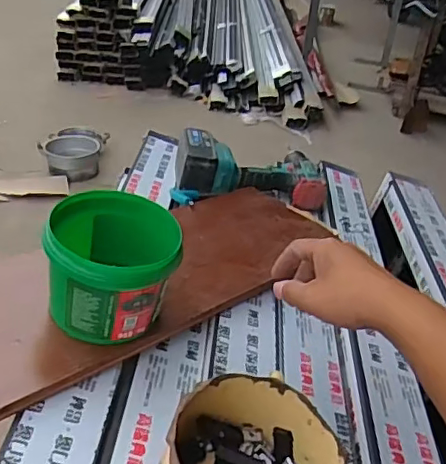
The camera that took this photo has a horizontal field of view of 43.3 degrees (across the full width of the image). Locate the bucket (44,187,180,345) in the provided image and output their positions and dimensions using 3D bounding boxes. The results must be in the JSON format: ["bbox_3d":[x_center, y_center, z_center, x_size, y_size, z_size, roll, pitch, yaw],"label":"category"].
[{"bbox_3d":[-0.111,0.034,0.571,0.118,0.115,0.120,4,33,-2],"label":"bucket"}]

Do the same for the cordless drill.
[{"bbox_3d":[0.037,-0.102,0.910,0.245,0.084,0.150,-2,33,-12],"label":"cordless drill"}]

